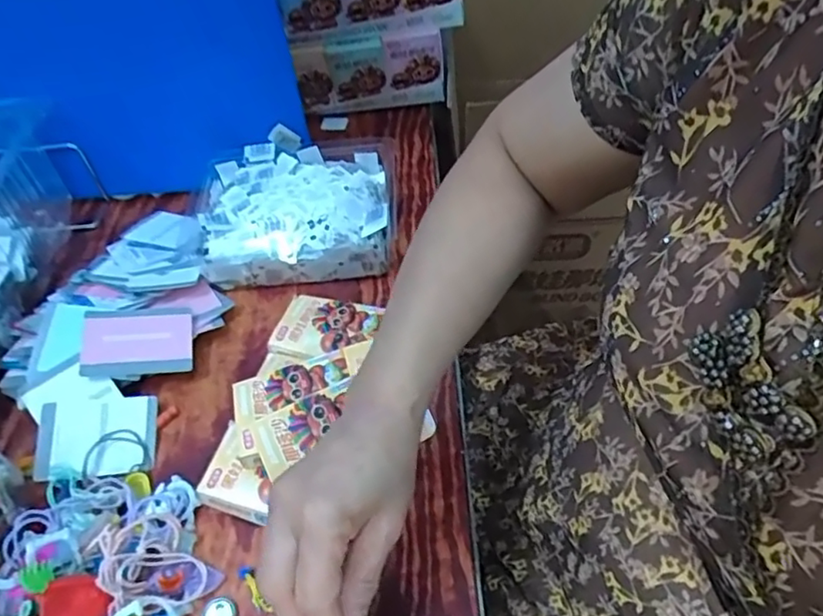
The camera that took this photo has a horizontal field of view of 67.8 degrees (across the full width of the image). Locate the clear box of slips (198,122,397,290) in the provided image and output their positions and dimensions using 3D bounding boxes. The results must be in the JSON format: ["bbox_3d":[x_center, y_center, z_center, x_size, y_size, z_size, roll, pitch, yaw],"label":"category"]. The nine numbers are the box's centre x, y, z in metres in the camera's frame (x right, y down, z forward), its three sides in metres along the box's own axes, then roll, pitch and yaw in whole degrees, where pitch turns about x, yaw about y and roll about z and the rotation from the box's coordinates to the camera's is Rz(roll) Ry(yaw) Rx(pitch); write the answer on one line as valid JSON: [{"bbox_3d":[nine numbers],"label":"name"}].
[{"bbox_3d":[-0.123,-0.104,0.639,0.210,0.056,0.169,-2,52,4],"label":"clear box of slips"}]

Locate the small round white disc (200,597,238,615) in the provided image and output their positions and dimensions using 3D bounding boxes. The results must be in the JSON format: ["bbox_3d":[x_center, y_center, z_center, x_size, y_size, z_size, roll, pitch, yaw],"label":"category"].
[{"bbox_3d":[-0.132,0.211,0.421,0.025,0.004,0.024,-3,52,3],"label":"small round white disc"}]

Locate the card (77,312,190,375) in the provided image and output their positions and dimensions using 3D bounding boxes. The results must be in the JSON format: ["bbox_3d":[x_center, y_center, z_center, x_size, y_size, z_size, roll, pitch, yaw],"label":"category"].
[{"bbox_3d":[-0.243,0.029,0.544,0.089,0.008,0.064,-4,61,-16],"label":"card"}]

